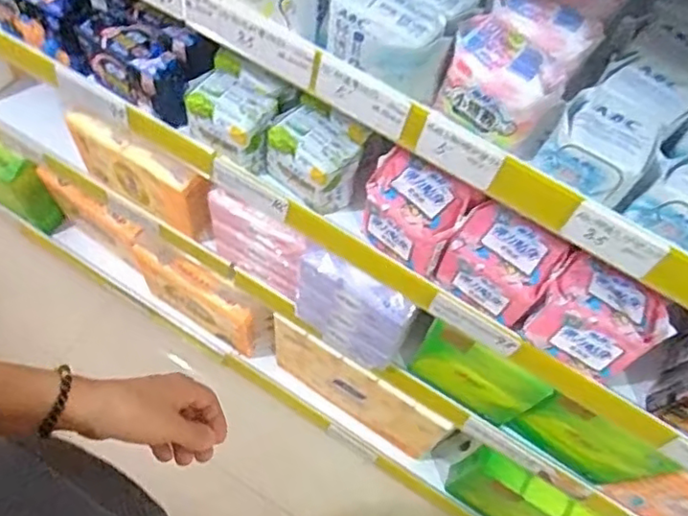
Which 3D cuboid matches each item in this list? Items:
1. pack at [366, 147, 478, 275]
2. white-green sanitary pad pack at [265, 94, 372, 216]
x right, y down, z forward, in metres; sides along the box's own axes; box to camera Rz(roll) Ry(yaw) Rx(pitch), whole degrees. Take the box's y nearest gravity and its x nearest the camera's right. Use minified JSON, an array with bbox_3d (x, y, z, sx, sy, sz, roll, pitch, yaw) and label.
[{"bbox_3d":[0.081,-0.052,0.709,0.116,0.079,0.091,29,60,15],"label":"pack"},{"bbox_3d":[-0.029,-0.121,0.743,0.113,0.088,0.092,33,61,17],"label":"white-green sanitary pad pack"}]

